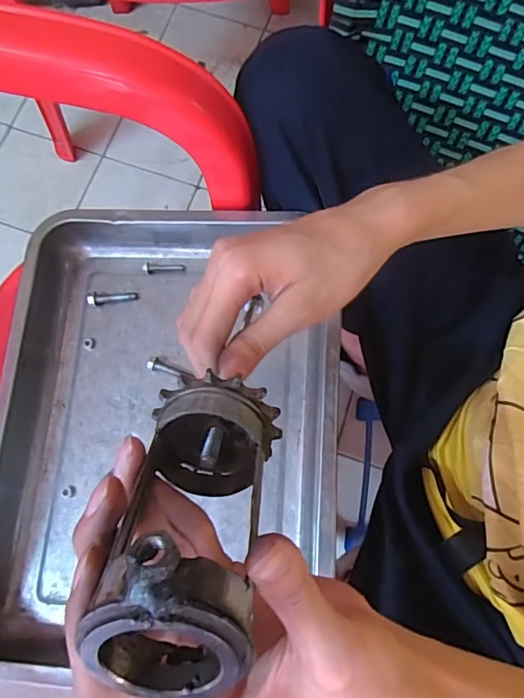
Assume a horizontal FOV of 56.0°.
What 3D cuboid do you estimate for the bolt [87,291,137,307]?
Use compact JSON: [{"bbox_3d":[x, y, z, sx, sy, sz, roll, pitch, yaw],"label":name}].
[{"bbox_3d":[-0.146,-0.050,0.479,0.046,0.009,0.013,-1,75,-2],"label":"bolt"}]

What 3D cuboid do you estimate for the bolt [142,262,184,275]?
[{"bbox_3d":[-0.097,-0.080,0.486,0.041,0.007,0.012,4,75,-1],"label":"bolt"}]

